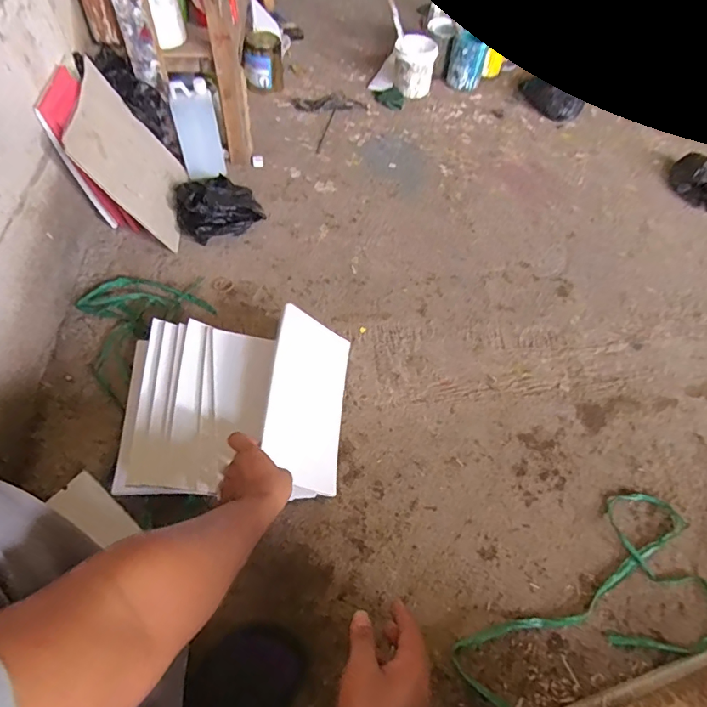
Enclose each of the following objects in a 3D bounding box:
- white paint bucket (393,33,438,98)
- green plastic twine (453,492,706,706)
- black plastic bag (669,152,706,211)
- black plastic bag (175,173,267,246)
[{"bbox_3d":[0.180,-0.854,1.413,0.120,0.135,0.120,2,56,-3],"label":"white paint bucket"},{"bbox_3d":[0.364,0.381,0.674,0.419,0.030,0.200,-31,64,-19],"label":"green plastic twine"},{"bbox_3d":[0.920,-0.442,1.228,0.121,0.058,0.198,-33,65,-20],"label":"black plastic bag"},{"bbox_3d":[-0.318,-0.341,1.090,0.181,0.074,0.156,-32,64,-20],"label":"black plastic bag"}]

